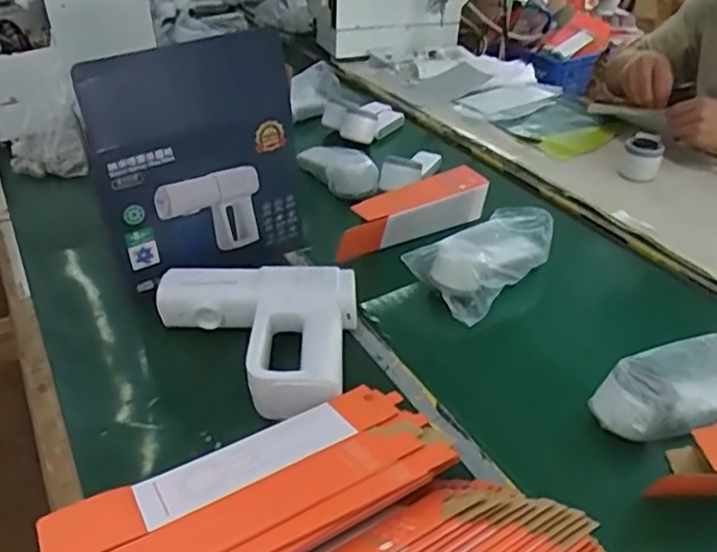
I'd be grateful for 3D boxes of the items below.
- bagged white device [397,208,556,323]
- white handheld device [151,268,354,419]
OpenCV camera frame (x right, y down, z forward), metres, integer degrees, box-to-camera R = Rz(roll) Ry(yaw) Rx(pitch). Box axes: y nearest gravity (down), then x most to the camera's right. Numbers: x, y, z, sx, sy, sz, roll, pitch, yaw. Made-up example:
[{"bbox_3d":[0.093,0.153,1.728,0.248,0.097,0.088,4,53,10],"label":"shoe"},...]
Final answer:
[{"bbox_3d":[0.154,-0.025,0.813,0.095,0.075,0.182,28,44,33],"label":"bagged white device"},{"bbox_3d":[-0.115,0.060,0.667,0.215,0.052,0.179,2,36,3],"label":"white handheld device"}]

